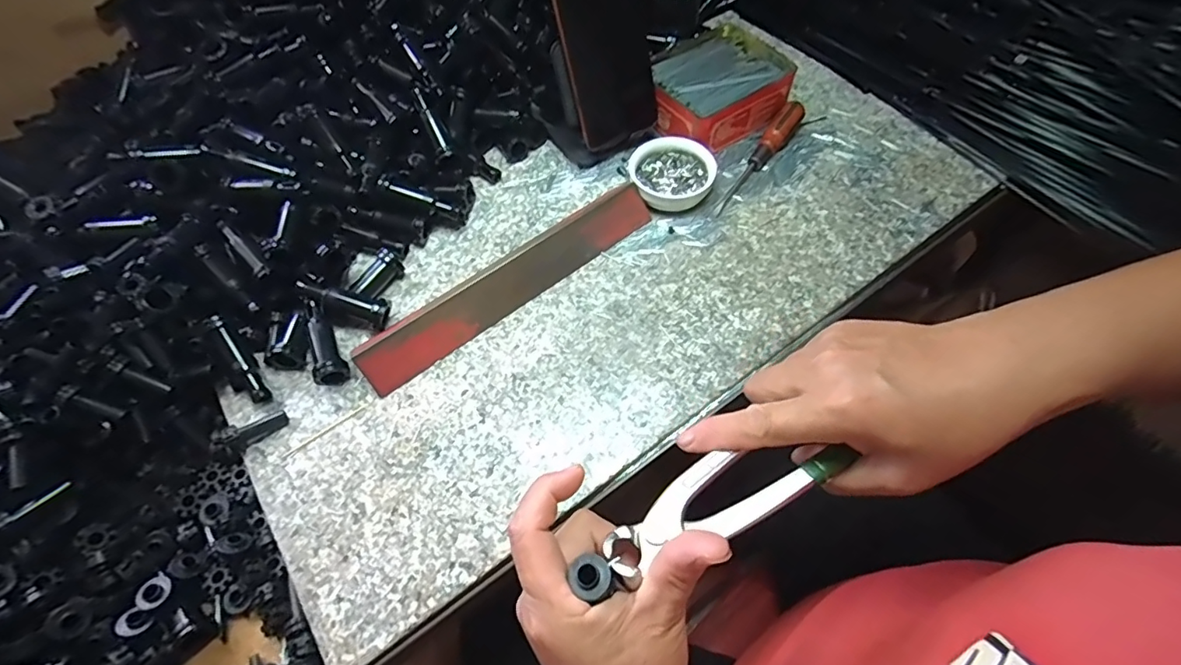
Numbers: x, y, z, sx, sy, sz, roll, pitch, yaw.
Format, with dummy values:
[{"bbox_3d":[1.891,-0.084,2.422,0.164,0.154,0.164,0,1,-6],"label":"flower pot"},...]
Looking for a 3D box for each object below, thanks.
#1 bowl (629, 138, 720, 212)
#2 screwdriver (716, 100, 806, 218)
[{"bbox_3d":[0.070,-0.136,0.463,0.071,0.026,0.067,-1,60,1],"label":"bowl"},{"bbox_3d":[0.152,-0.158,0.476,0.021,0.023,0.140,31,65,18],"label":"screwdriver"}]

